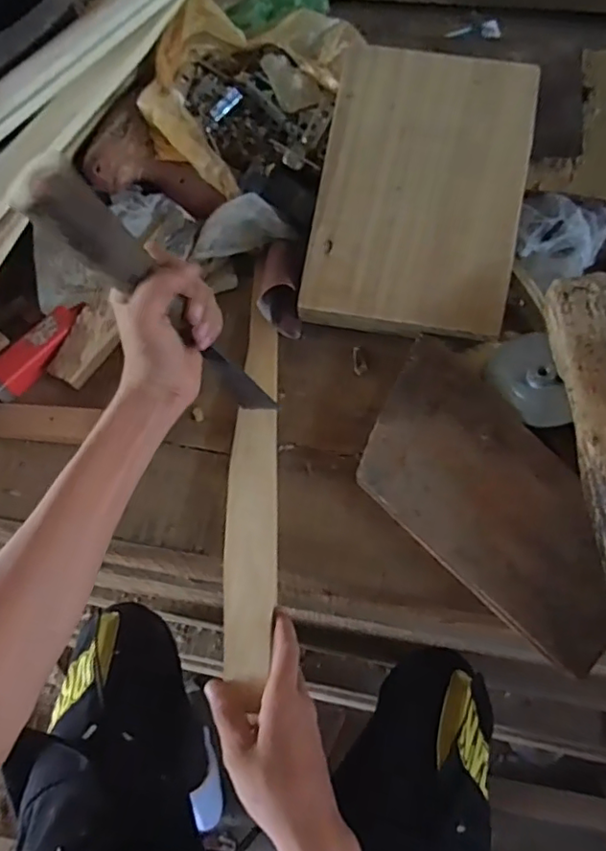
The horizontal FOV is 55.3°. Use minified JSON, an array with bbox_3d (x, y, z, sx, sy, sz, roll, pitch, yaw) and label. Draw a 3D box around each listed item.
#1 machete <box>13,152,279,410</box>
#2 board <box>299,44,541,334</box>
[{"bbox_3d":[-0.085,-0.072,0.397,0.030,0.275,0.025,-31,62,6],"label":"machete"},{"bbox_3d":[0.114,-0.227,0.554,0.189,0.021,0.283,10,80,5],"label":"board"}]

